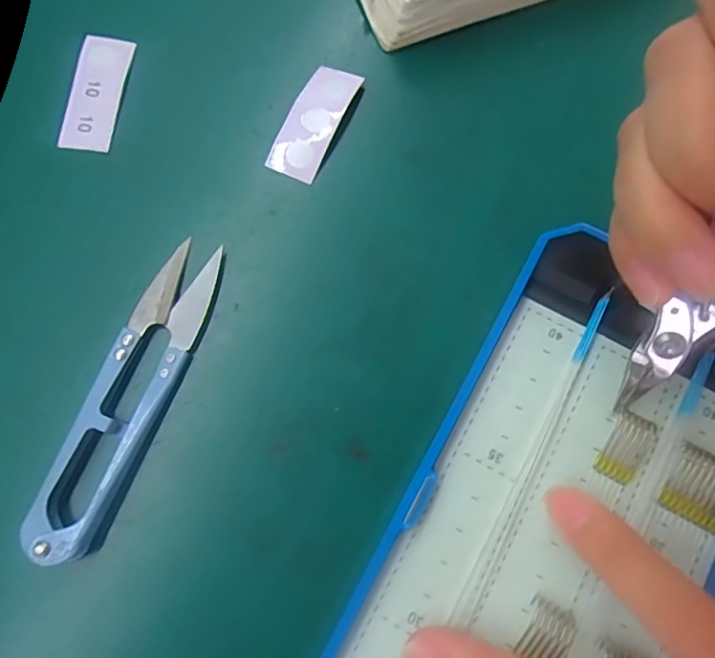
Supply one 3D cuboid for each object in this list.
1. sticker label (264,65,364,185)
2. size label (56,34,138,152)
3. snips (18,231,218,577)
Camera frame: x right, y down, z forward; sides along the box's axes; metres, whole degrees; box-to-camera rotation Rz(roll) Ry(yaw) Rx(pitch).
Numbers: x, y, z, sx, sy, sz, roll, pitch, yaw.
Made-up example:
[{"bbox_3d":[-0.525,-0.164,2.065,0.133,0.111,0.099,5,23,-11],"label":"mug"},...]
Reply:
[{"bbox_3d":[-0.015,-0.075,0.196,0.018,0.007,0.046,24,78,5],"label":"sticker label"},{"bbox_3d":[-0.095,-0.087,0.200,0.018,0.004,0.046,7,77,1],"label":"size label"},{"bbox_3d":[-0.069,0.019,0.169,0.023,0.013,0.100,21,77,4],"label":"snips"}]

